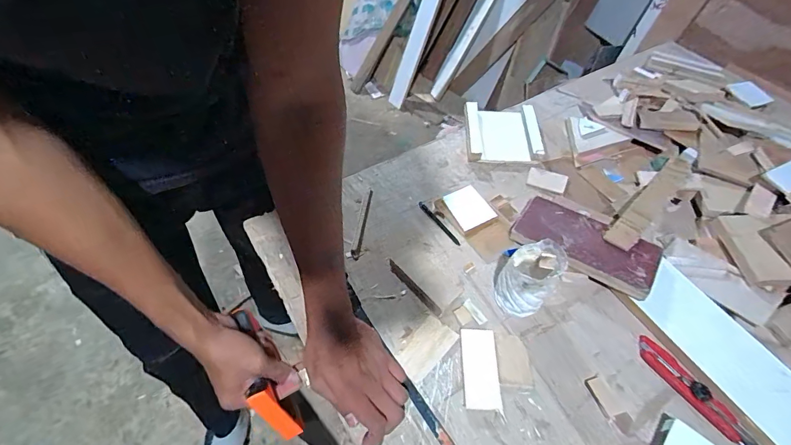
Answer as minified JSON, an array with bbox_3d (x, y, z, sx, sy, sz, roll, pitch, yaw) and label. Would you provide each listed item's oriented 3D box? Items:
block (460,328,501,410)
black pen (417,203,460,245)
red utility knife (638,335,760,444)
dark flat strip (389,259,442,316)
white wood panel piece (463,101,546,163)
[{"bbox_3d":[0.105,0.182,0.490,0.041,0.011,0.094,3,53,-2],"label":"block"},{"bbox_3d":[0.069,0.001,0.629,0.009,0.004,0.100,-28,60,-23],"label":"black pen"},{"bbox_3d":[0.368,0.211,0.479,0.031,0.013,0.161,-27,59,-19],"label":"red utility knife"},{"bbox_3d":[0.026,0.092,0.558,0.011,0.011,0.108,-33,62,-26],"label":"dark flat strip"},{"bbox_3d":[0.199,-0.168,0.737,0.134,0.035,0.134,1,53,-4],"label":"white wood panel piece"}]

